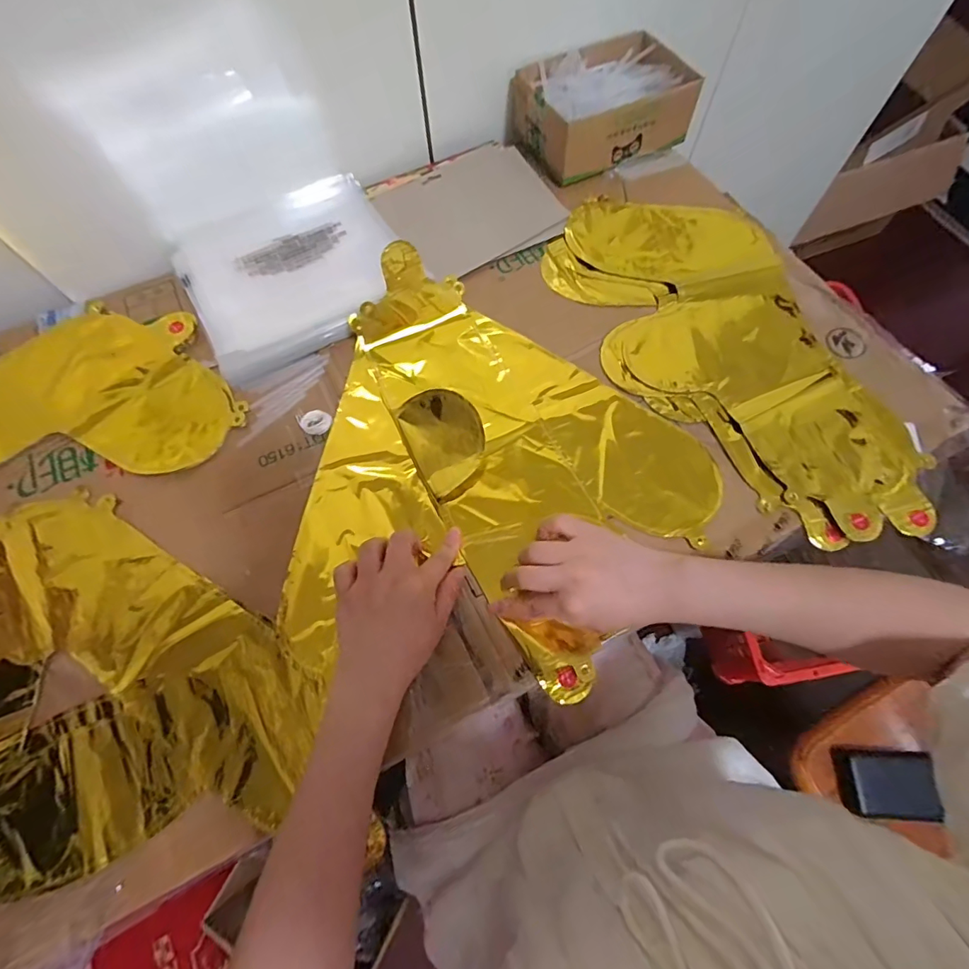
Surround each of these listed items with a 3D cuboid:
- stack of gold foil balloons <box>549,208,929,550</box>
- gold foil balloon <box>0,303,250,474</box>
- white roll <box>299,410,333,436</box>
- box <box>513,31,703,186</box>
[{"bbox_3d":[0.239,-0.141,0.466,0.218,0.022,0.435,-27,70,-9],"label":"stack of gold foil balloons"},{"bbox_3d":[-0.450,-0.060,0.452,0.391,0.013,0.218,-22,69,-8],"label":"gold foil balloon"},{"bbox_3d":[-0.161,-0.060,0.451,0.027,0.009,0.025,0,68,1],"label":"white roll"},{"bbox_3d":[0.144,-0.470,0.579,0.186,0.066,0.155,-27,70,-9],"label":"box"}]

